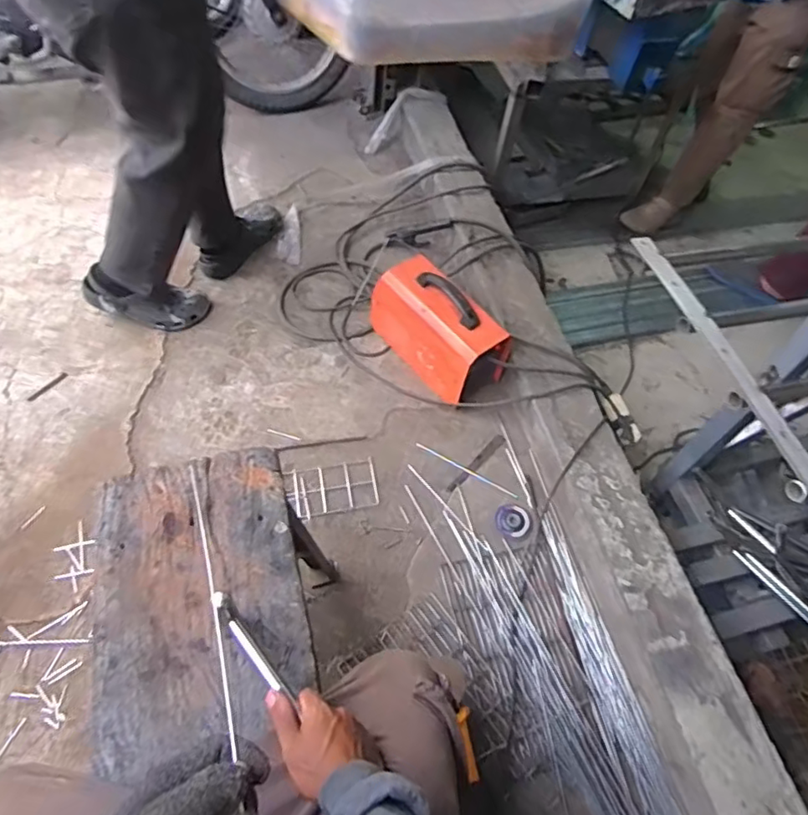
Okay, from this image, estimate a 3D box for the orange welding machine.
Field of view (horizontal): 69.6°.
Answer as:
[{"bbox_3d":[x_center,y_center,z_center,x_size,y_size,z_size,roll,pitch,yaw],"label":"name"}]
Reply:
[{"bbox_3d":[0.086,-0.192,1.382,0.161,0.227,0.330,-33,65,-24],"label":"orange welding machine"}]

